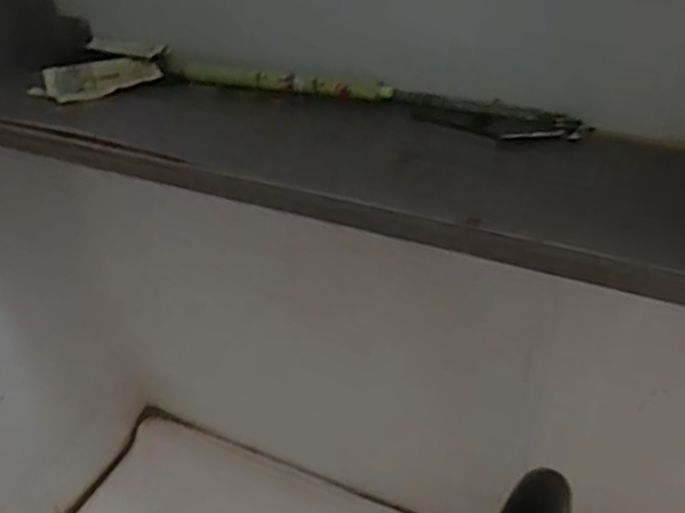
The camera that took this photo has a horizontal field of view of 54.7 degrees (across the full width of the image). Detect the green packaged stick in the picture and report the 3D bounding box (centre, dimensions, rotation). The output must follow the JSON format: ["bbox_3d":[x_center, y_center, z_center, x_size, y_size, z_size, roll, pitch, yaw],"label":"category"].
[{"bbox_3d":[-0.035,-0.097,0.369,0.127,0.014,0.010,13,39,21],"label":"green packaged stick"}]

